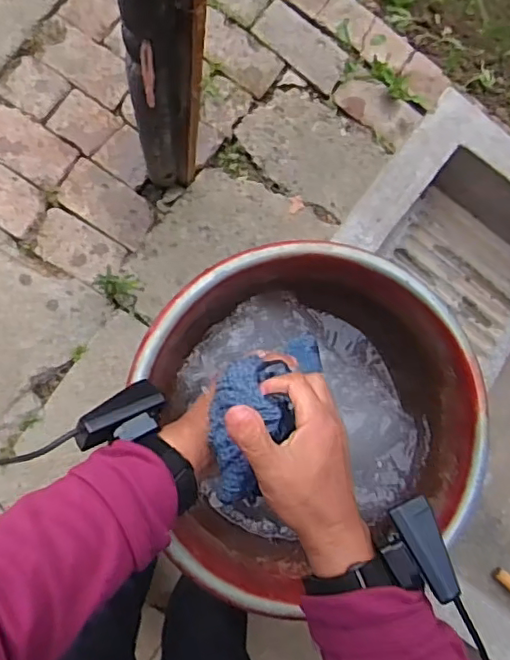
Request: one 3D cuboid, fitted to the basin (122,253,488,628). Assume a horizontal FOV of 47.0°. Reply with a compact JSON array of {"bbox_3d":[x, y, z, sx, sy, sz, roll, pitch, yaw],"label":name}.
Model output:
[{"bbox_3d":[0.062,0.082,0.633,0.329,0.108,0.338,-20,88,-7],"label":"basin"}]

